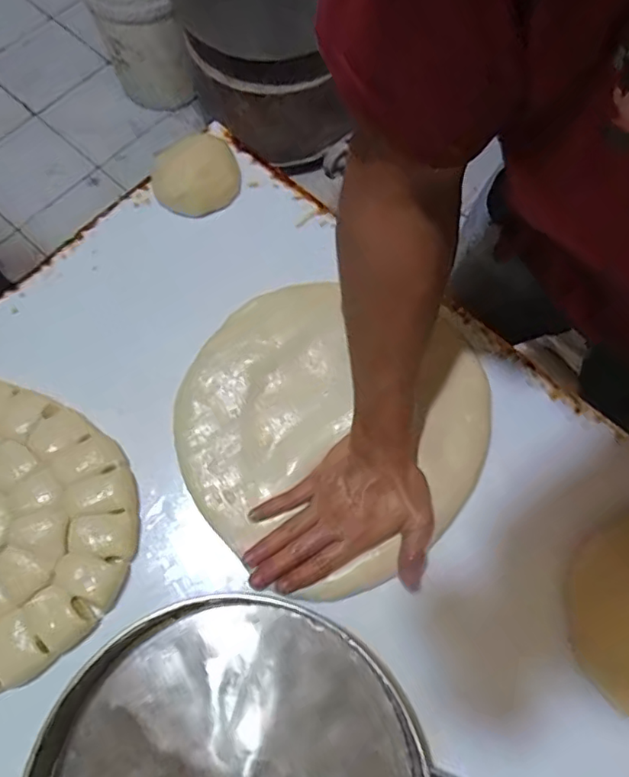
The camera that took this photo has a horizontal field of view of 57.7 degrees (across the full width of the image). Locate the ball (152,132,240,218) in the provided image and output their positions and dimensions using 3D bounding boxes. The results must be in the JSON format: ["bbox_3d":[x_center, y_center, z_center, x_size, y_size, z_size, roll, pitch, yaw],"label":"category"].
[{"bbox_3d":[-0.144,-0.261,0.695,0.098,0.028,0.103,-9,69,-6],"label":"ball"}]

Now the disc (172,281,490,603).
[{"bbox_3d":[0.015,0.032,0.583,0.298,0.027,0.297,1,68,-2],"label":"disc"}]

